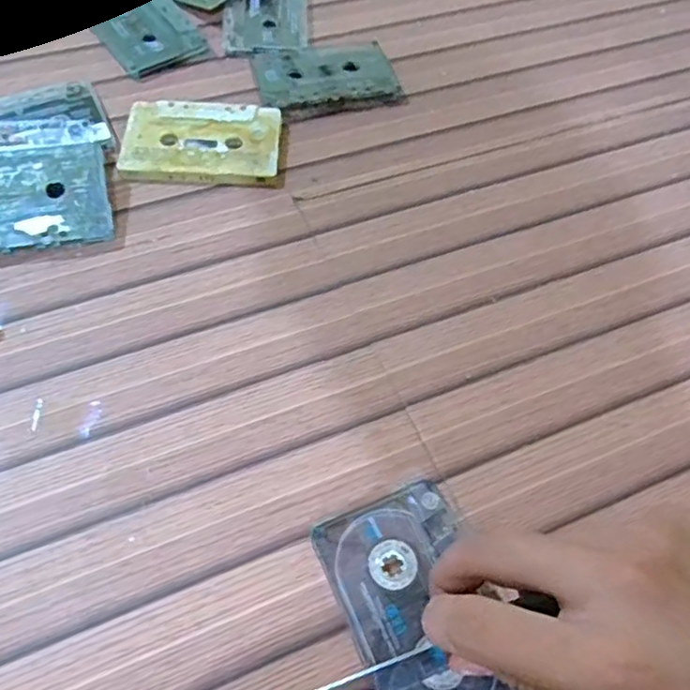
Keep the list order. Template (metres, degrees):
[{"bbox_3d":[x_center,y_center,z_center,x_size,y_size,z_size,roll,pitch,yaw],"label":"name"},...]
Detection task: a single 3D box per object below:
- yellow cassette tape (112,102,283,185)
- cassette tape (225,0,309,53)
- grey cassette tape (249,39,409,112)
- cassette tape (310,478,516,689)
[{"bbox_3d":[-0.093,-0.134,0.429,0.100,0.011,0.063,3,57,-2],"label":"yellow cassette tape"},{"bbox_3d":[-0.061,-0.267,0.513,0.063,0.007,0.096,-2,57,-5],"label":"cassette tape"},{"bbox_3d":[-0.014,-0.198,0.477,0.101,0.008,0.071,-13,59,-12],"label":"grey cassette tape"},{"bbox_3d":[0.032,0.111,0.278,0.061,0.008,0.099,-20,61,-15],"label":"cassette tape"}]

